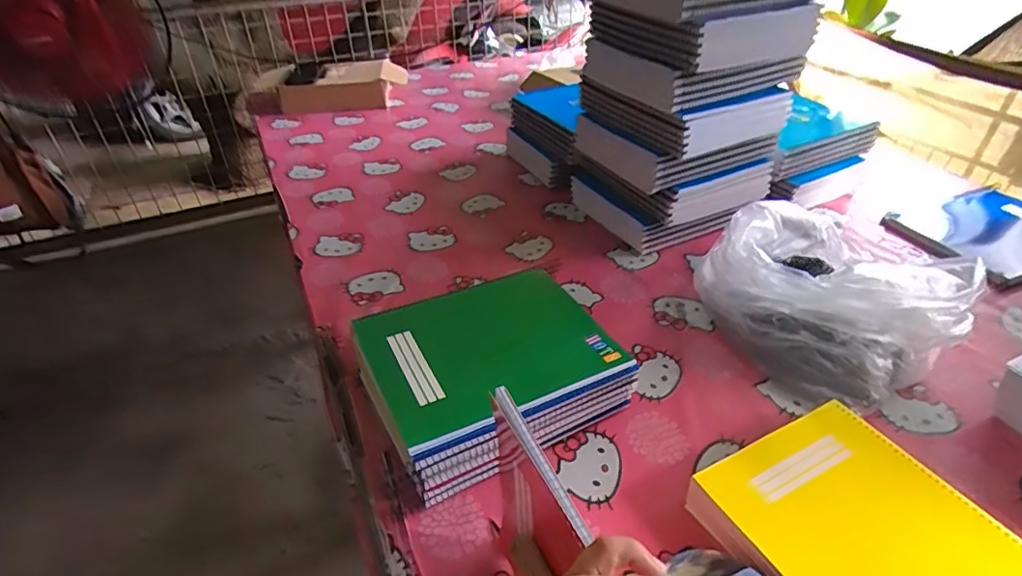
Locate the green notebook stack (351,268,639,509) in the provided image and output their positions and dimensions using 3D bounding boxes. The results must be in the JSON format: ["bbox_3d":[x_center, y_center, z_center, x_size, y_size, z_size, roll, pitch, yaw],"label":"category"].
[{"bbox_3d":[-0.022,0.091,0.609,0.250,0.089,0.203,-18,39,-21],"label":"green notebook stack"}]

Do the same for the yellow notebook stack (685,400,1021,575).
[{"bbox_3d":[0.307,0.225,0.461,0.208,0.047,0.253,-17,39,-21],"label":"yellow notebook stack"}]

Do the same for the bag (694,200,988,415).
[{"bbox_3d":[0.387,0.008,0.675,0.212,0.139,0.245,-17,39,-20],"label":"bag"}]

